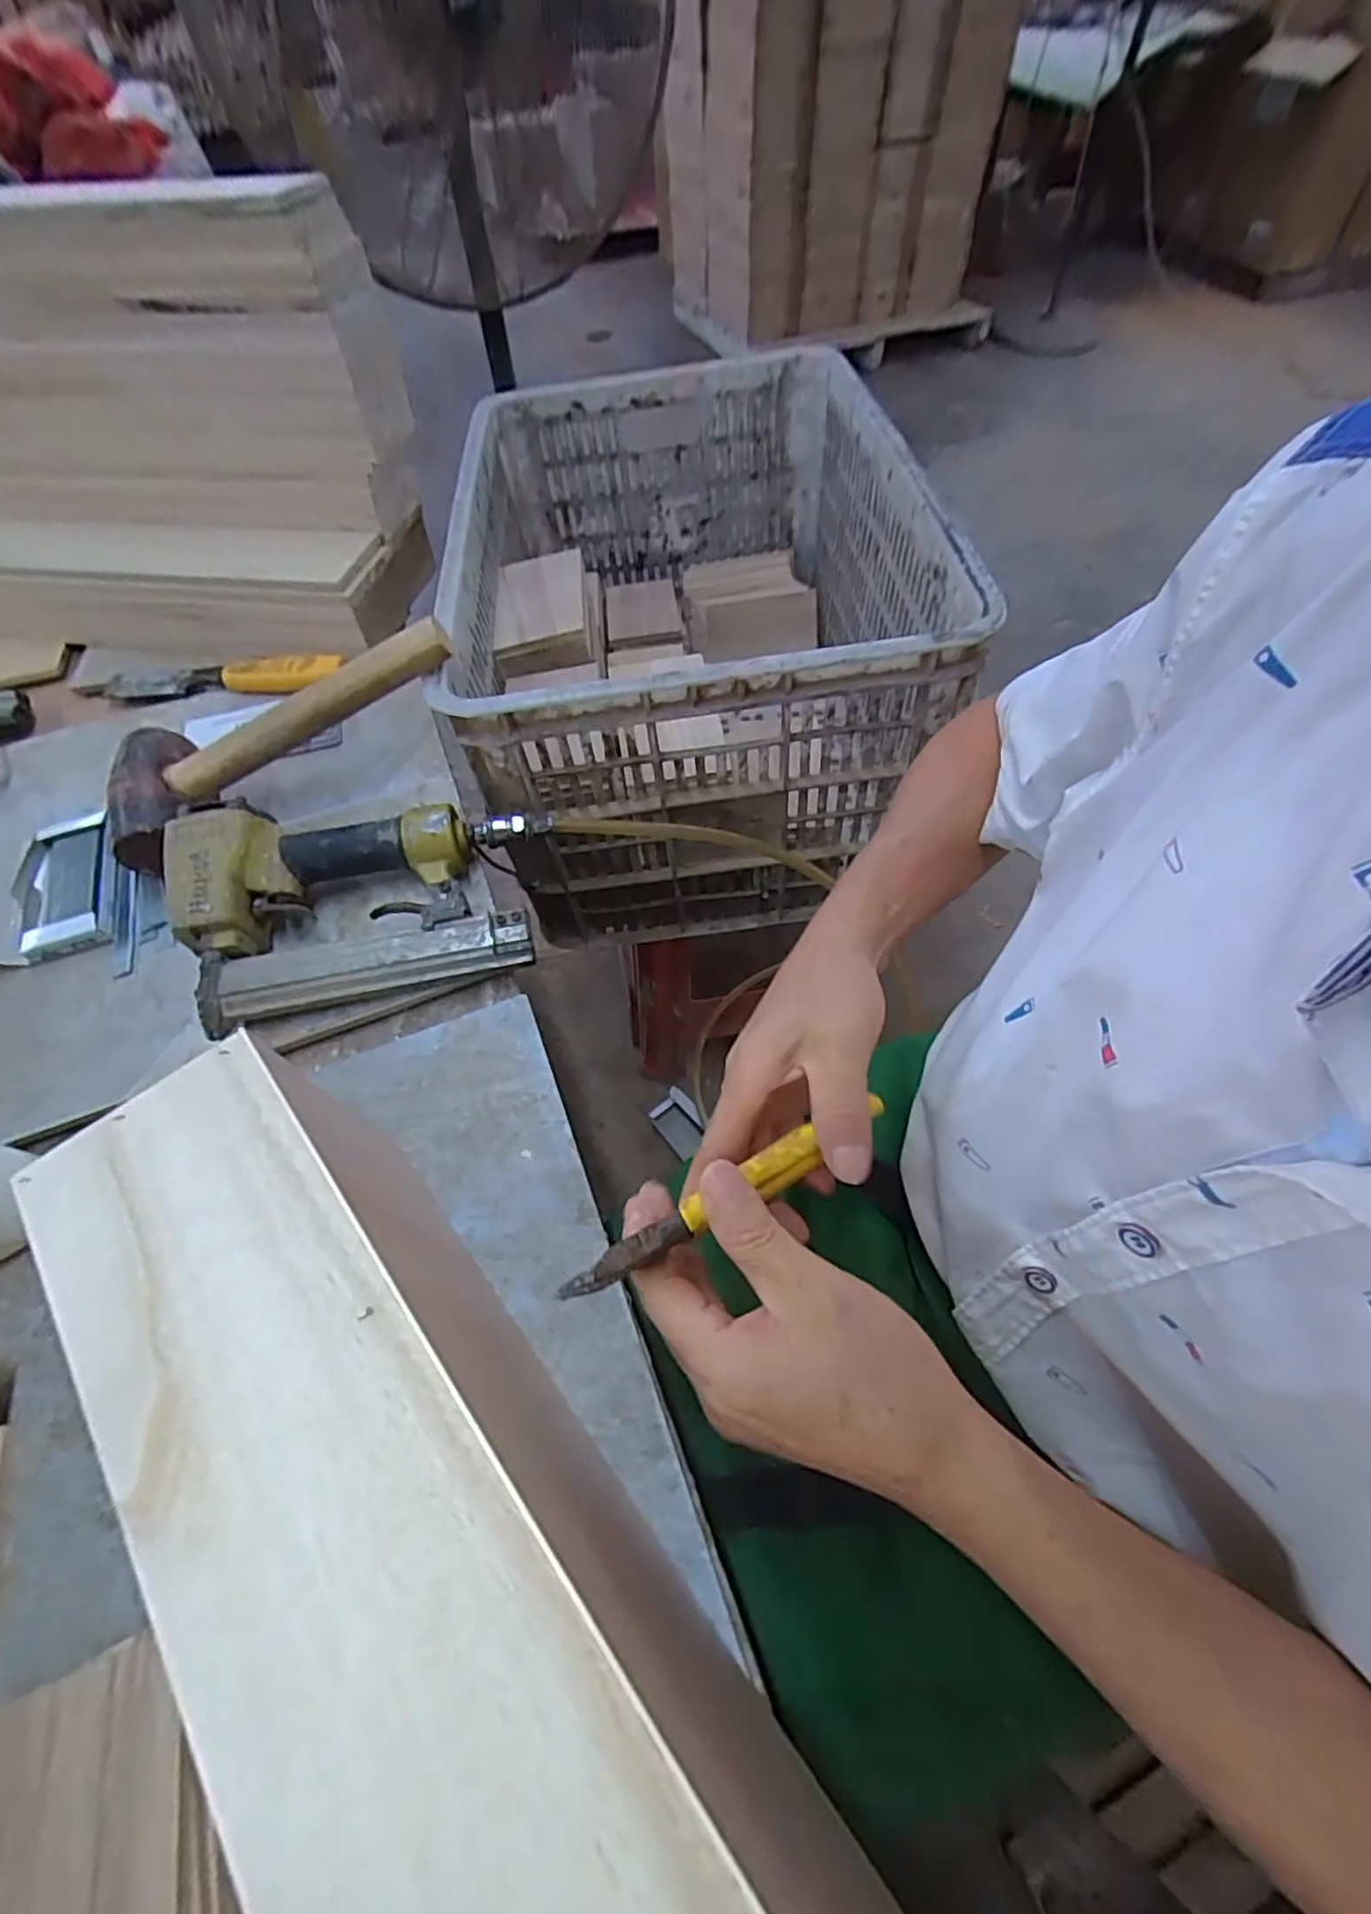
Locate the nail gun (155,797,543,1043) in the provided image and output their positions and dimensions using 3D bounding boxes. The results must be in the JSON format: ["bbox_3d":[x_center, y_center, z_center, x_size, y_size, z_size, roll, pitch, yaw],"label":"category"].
[{"bbox_3d":[-0.221,-0.047,0.488,0.237,0.071,0.153,-14,58,-7],"label":"nail gun"}]

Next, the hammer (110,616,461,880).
[{"bbox_3d":[-0.301,-0.171,0.517,0.284,0.040,0.107,-26,58,5],"label":"hammer"}]

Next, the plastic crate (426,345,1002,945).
[{"bbox_3d":[0.002,-0.342,0.752,0.403,0.310,0.633,-6,57,-1],"label":"plastic crate"}]

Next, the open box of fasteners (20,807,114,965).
[{"bbox_3d":[-0.466,-0.056,0.530,0.058,0.018,0.131,-19,58,-10],"label":"open box of fasteners"}]

